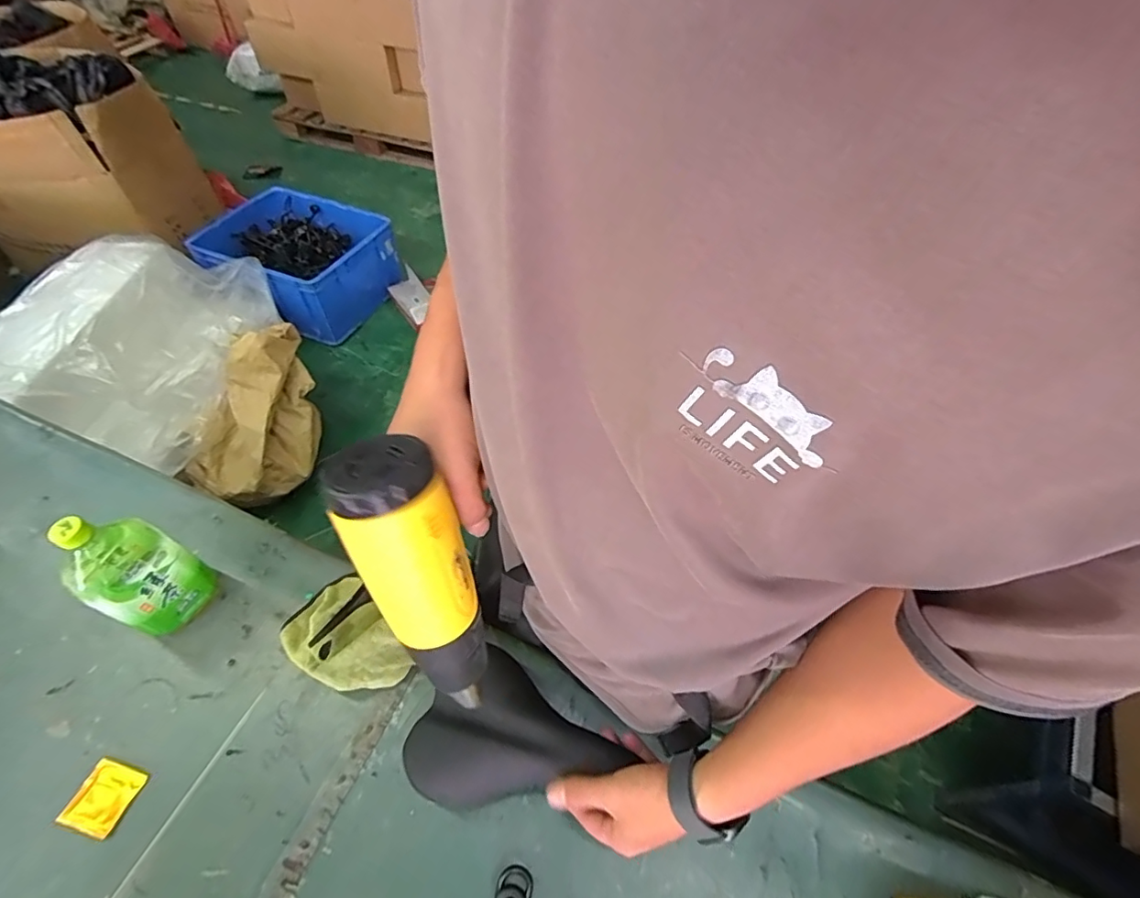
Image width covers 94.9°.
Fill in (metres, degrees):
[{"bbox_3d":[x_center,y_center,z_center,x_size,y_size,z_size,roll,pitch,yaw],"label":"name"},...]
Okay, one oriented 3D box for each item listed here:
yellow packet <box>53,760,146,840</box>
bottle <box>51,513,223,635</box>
[{"bbox_3d":[-0.509,0.377,0.568,0.065,0.014,0.061,13,54,8],"label":"yellow packet"},{"bbox_3d":[-0.518,0.145,0.624,0.077,0.216,0.094,27,57,18],"label":"bottle"}]

